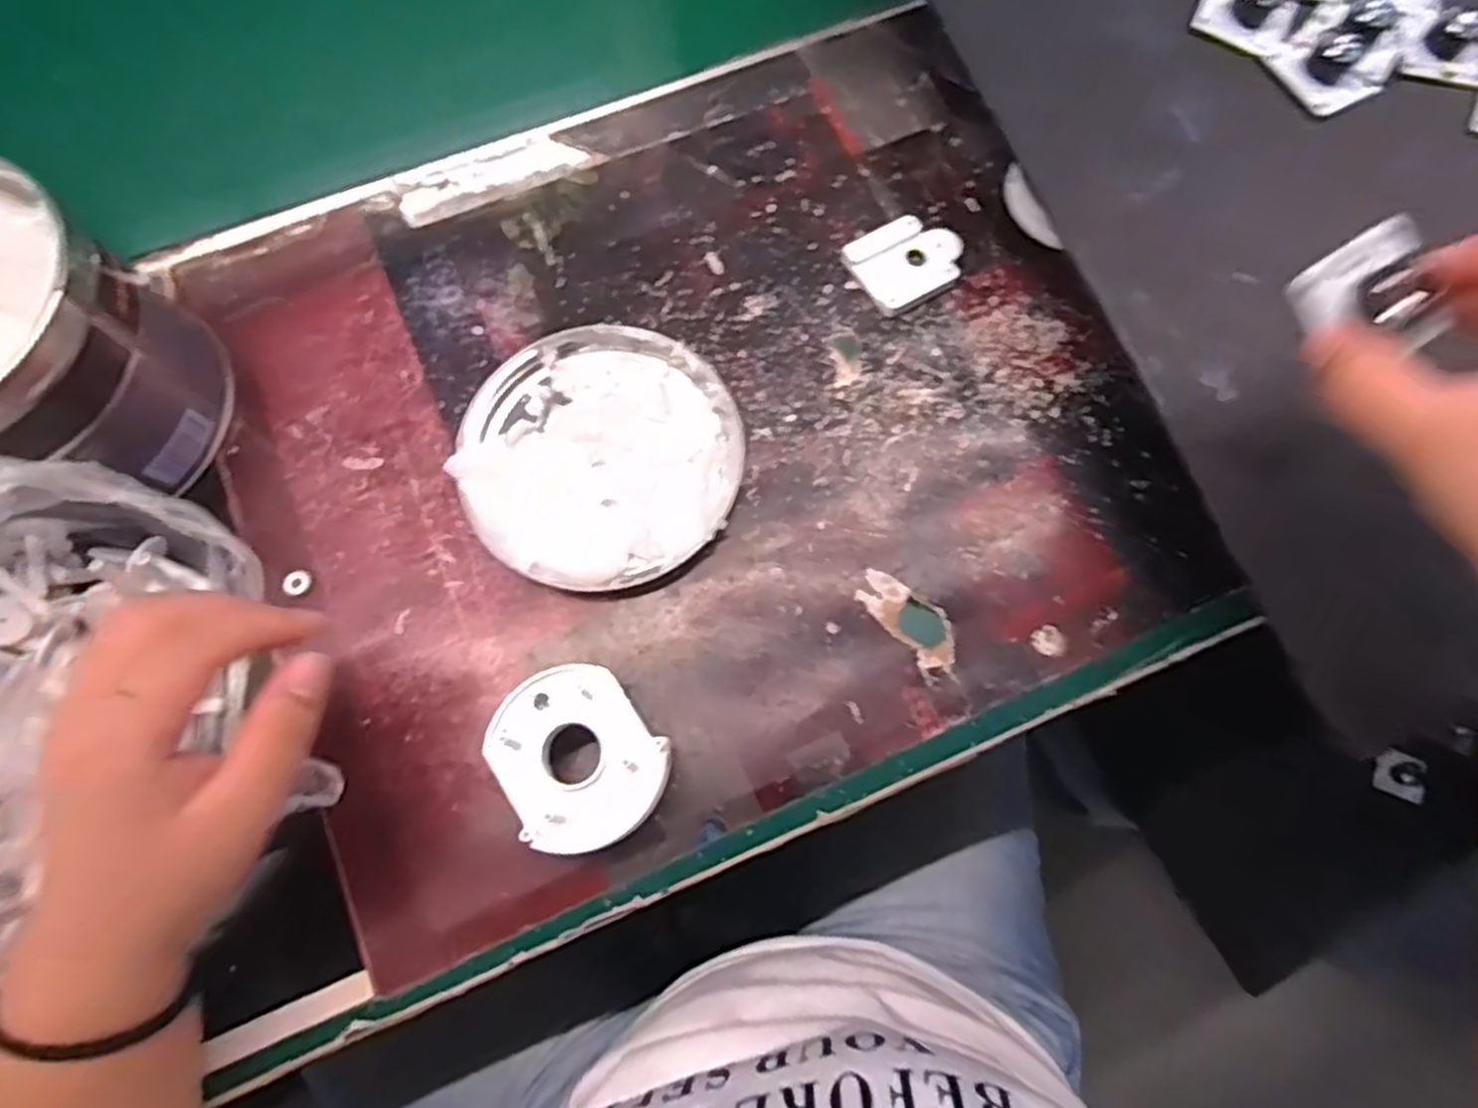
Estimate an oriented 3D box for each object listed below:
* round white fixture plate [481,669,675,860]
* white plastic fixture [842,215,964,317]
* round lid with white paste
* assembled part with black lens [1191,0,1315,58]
[{"bbox_3d":[-0.065,0.084,0.324,0.060,0.031,0.071,-41,78,-11],"label":"round white fixture plate"},{"bbox_3d":[0.087,-0.149,0.405,0.056,0.009,0.045,-32,76,-9],"label":"white plastic fixture"},{"bbox_3d":[-0.064,-0.049,0.371,0.124,0.015,0.130,0,74,0],"label":"round lid with white paste"},{"bbox_3d":[0.254,-0.270,0.384,0.050,0.013,0.051,25,75,7],"label":"assembled part with black lens"}]

